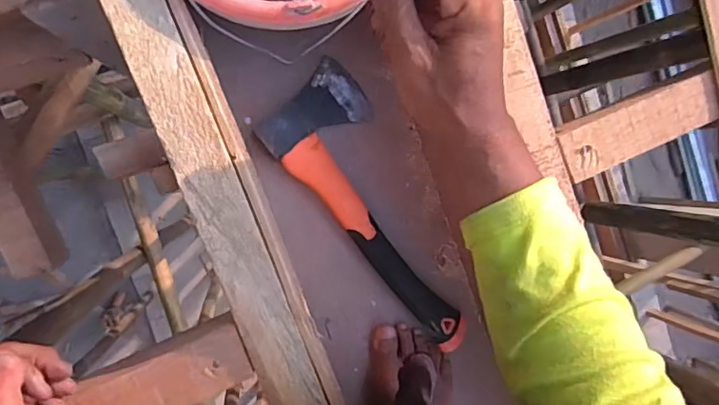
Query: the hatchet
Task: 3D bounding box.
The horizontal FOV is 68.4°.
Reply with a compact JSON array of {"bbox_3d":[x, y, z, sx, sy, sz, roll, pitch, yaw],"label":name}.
[{"bbox_3d":[0.035,0.008,0.608,0.124,0.026,0.344,-40,97,-6],"label":"hatchet"}]

